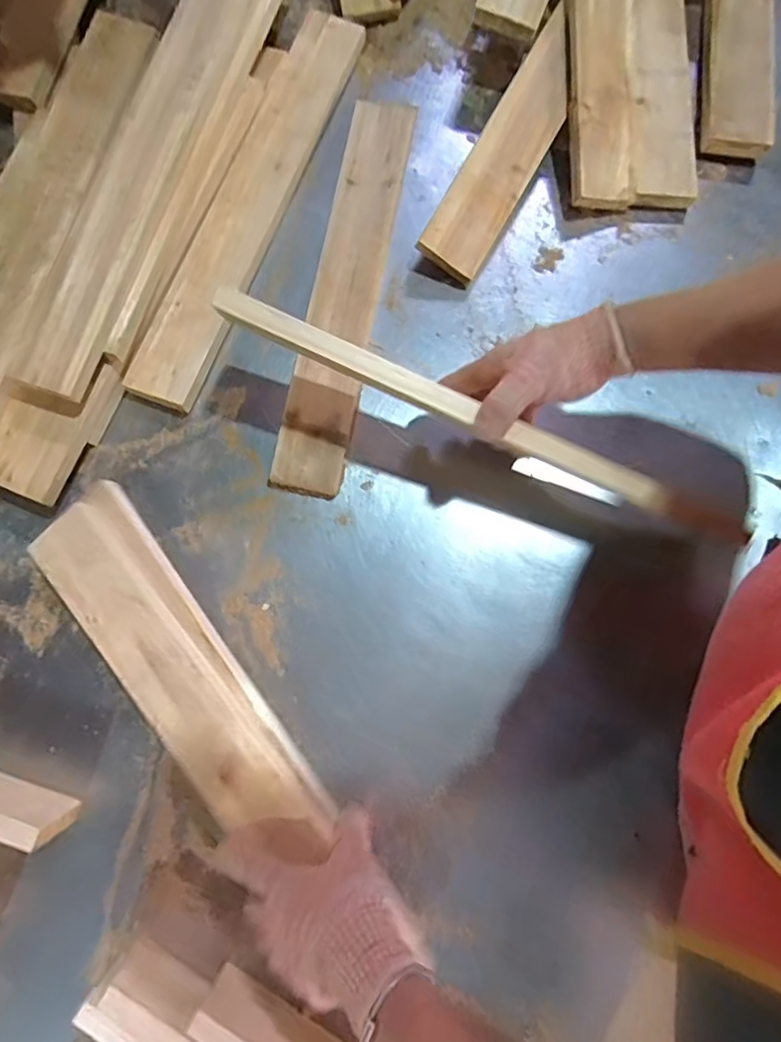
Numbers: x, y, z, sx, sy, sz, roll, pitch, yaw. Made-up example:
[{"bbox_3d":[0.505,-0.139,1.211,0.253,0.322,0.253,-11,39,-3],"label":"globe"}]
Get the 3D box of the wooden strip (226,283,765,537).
[{"bbox_3d":[0.083,-0.083,0.487,0.483,0.020,0.023,23,80,-5],"label":"wooden strip"}]

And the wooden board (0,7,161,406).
[{"bbox_3d":[-0.359,-0.279,0.574,0.094,0.025,0.531,16,81,3],"label":"wooden board"}]

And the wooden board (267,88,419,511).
[{"bbox_3d":[-0.045,-0.251,0.617,0.070,0.026,0.458,10,79,1],"label":"wooden board"}]

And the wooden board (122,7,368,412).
[{"bbox_3d":[-0.149,-0.354,0.630,0.077,0.034,0.501,20,80,3],"label":"wooden board"}]

